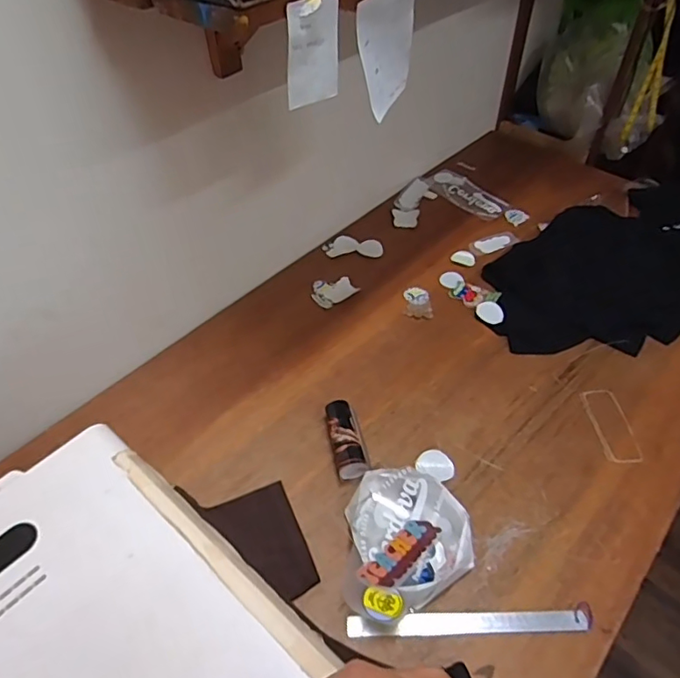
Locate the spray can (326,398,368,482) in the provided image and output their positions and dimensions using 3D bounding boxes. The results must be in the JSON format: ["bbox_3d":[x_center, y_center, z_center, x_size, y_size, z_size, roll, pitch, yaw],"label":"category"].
[{"bbox_3d":[0.010,0.170,0.926,0.055,0.039,0.147,-9,50,-7],"label":"spray can"}]

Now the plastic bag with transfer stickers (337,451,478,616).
[{"bbox_3d":[0.100,0.289,0.821,0.191,0.053,0.248,-3,49,-2],"label":"plastic bag with transfer stickers"}]

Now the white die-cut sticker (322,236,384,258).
[{"bbox_3d":[0.033,-0.230,1.310,0.143,0.011,0.069,5,50,4],"label":"white die-cut sticker"}]

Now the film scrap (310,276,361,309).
[{"bbox_3d":[-0.016,-0.111,1.207,0.099,0.011,0.080,-24,53,-19],"label":"film scrap"}]

